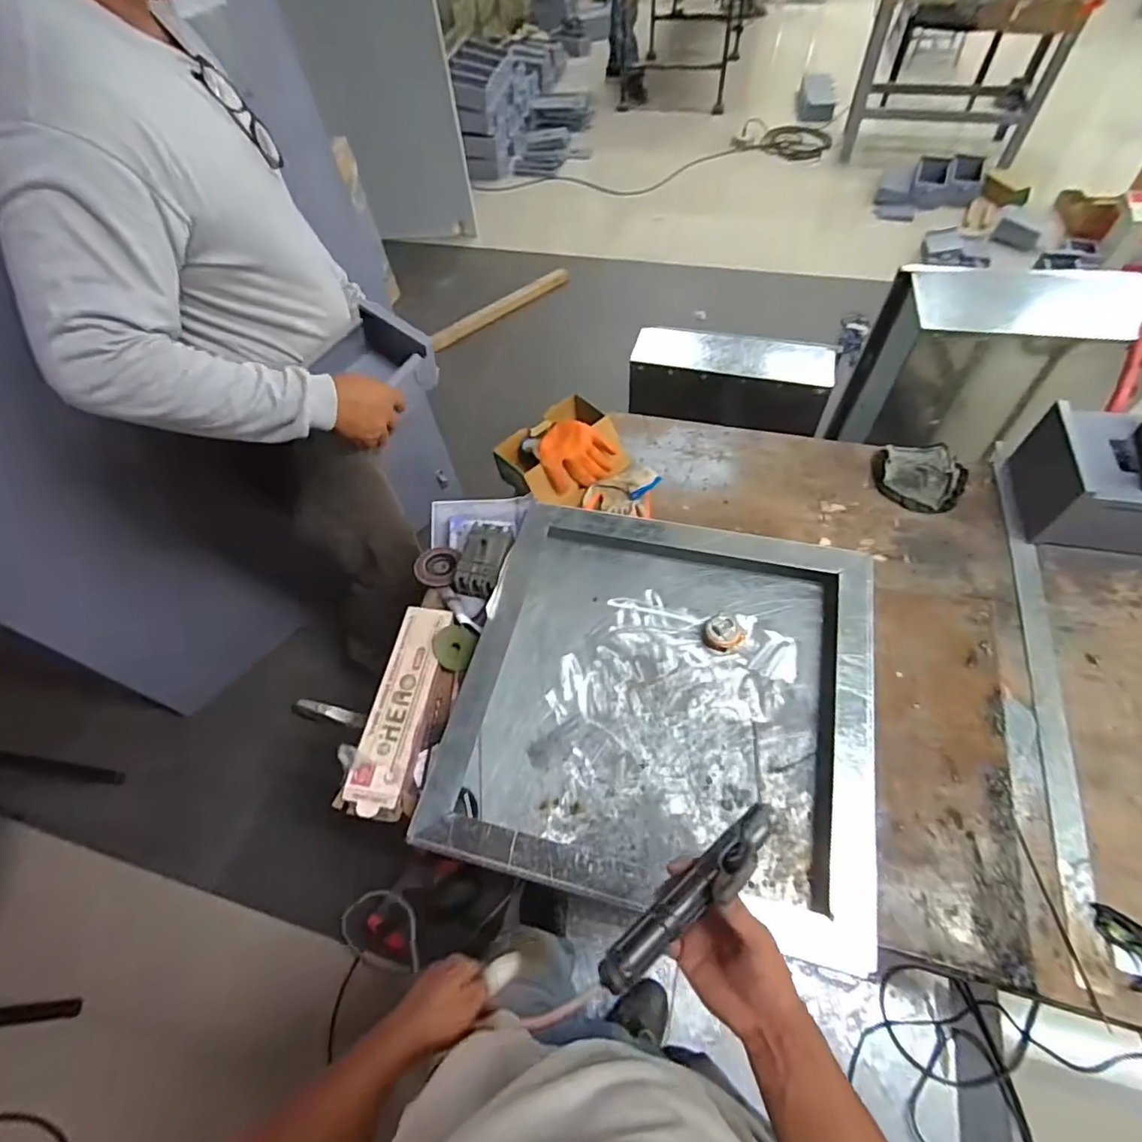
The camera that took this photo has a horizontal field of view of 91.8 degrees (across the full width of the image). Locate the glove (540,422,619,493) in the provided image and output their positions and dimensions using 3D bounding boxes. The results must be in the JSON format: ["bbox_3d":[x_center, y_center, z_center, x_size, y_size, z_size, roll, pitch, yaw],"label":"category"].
[{"bbox_3d":[0.010,-0.238,1.135,0.152,0.089,0.128,-19,58,-8],"label":"glove"}]

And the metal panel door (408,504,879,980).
[{"bbox_3d":[0.141,0.188,0.861,0.592,0.105,0.588,10,59,11],"label":"metal panel door"}]

